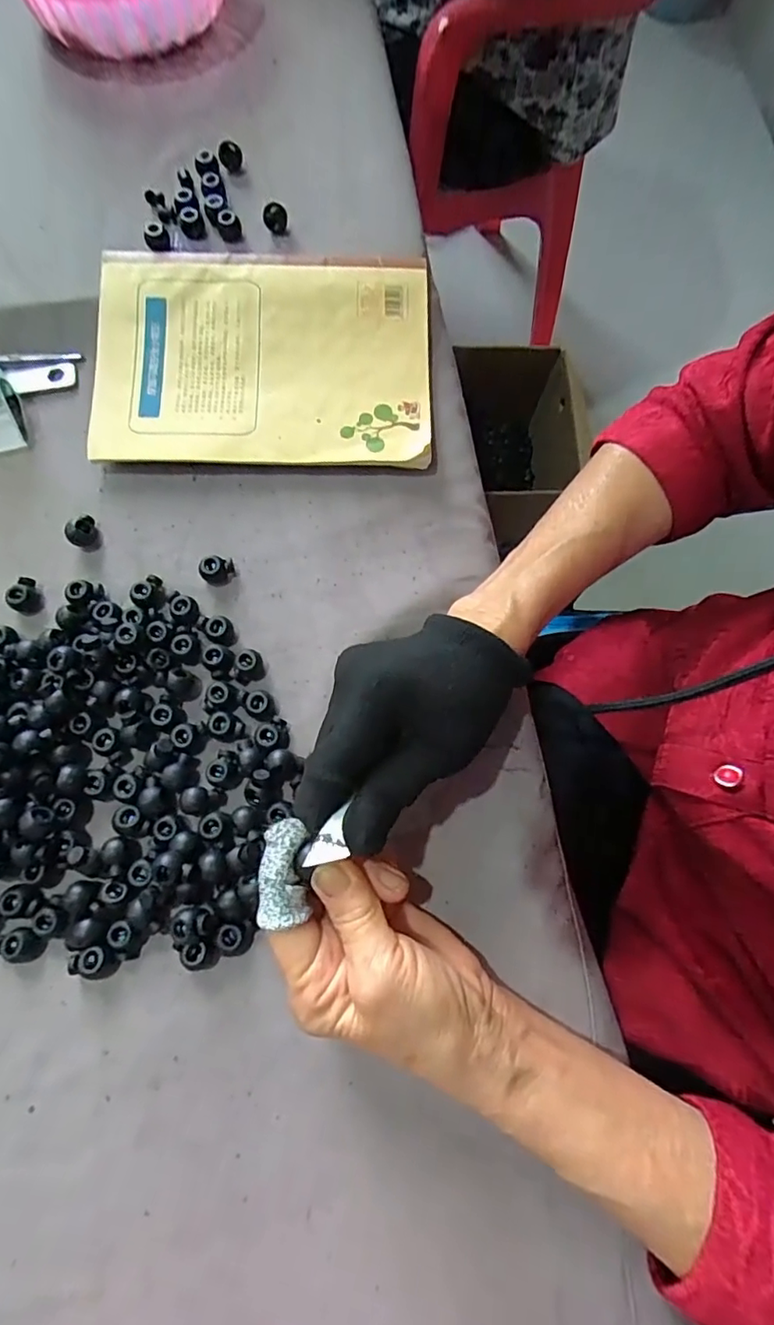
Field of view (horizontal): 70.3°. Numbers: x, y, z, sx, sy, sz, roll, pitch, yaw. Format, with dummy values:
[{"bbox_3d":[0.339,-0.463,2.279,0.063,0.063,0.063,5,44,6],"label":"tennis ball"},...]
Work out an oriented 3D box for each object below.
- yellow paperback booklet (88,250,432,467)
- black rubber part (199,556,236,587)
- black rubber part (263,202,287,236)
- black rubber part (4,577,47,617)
[{"bbox_3d":[-0.079,-0.190,0.343,0.206,0.011,0.140,0,81,-1],"label":"yellow paperback booklet"},{"bbox_3d":[-0.099,-0.054,0.319,0.019,0.010,0.016,1,76,-1],"label":"black rubber part"},{"bbox_3d":[-0.073,-0.289,0.357,0.015,0.013,0.012,-7,76,-3],"label":"black rubber part"},{"bbox_3d":[-0.206,-0.038,0.314,0.015,0.012,0.019,32,77,7],"label":"black rubber part"}]

